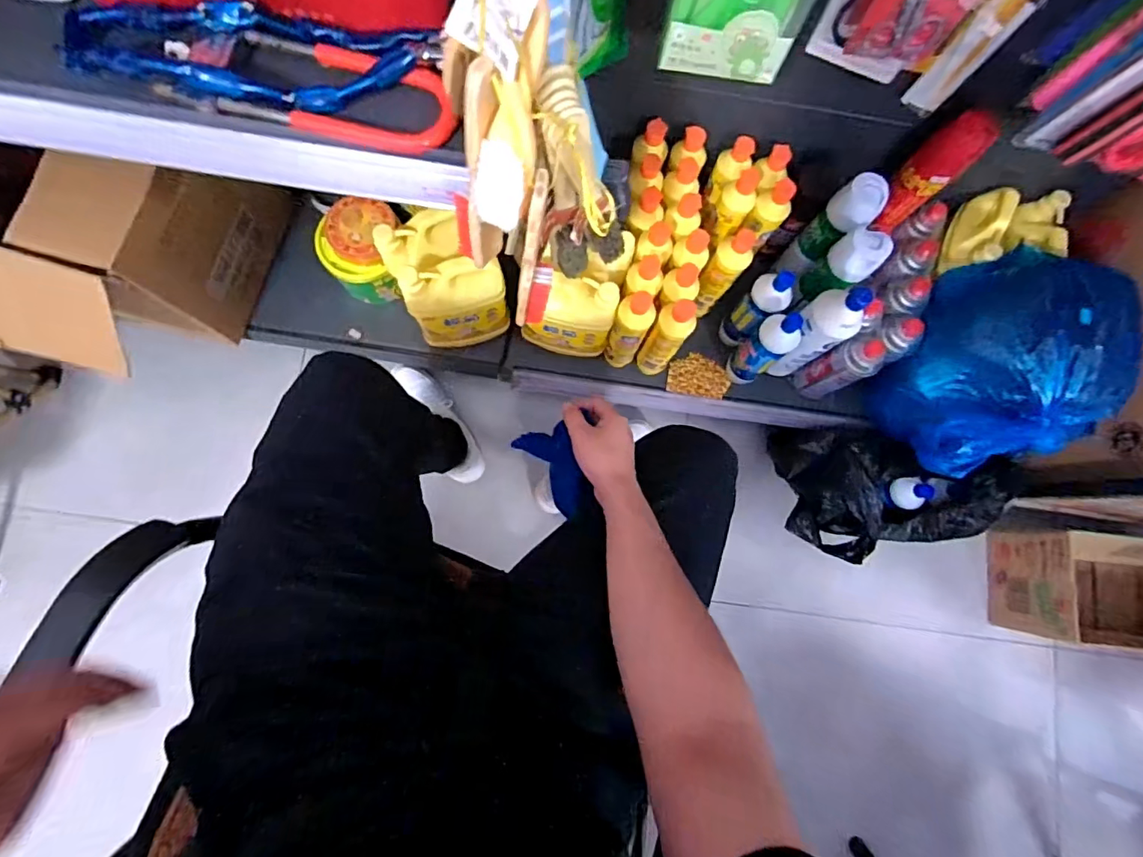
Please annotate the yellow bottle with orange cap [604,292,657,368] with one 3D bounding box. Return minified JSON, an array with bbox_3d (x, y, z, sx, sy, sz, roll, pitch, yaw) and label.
[{"bbox_3d":[0.089,-0.149,0.817,0.055,0.210,0.049,17,80,-1],"label":"yellow bottle with orange cap"}]

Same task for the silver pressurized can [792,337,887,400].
[{"bbox_3d":[0.433,-0.096,0.844,0.060,0.165,0.057,1,81,-3],"label":"silver pressurized can"}]

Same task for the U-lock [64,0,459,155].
[{"bbox_3d":[-0.278,-0.326,0.472,0.345,0.045,0.104,5,80,-2],"label":"U-lock"}]

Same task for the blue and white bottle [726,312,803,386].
[{"bbox_3d":[0.305,-0.126,0.836,0.052,0.191,0.064,-33,84,-8],"label":"blue and white bottle"}]

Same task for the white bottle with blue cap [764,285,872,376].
[{"bbox_3d":[0.372,-0.149,0.806,0.067,0.226,0.077,-1,81,-4],"label":"white bottle with blue cap"}]

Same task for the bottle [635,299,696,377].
[{"bbox_3d":[0.146,-0.137,0.819,0.051,0.220,0.048,21,80,0],"label":"bottle"}]

